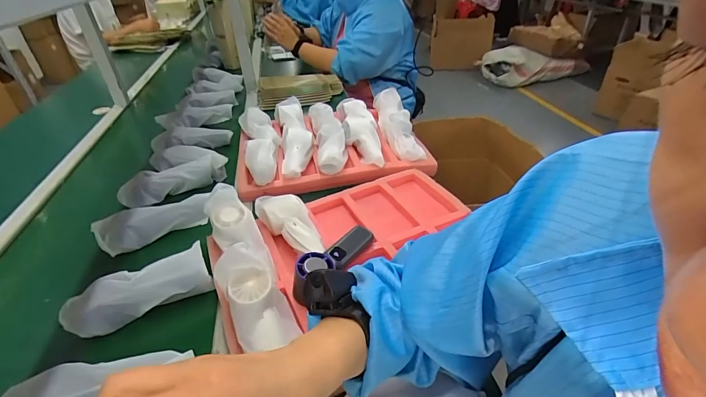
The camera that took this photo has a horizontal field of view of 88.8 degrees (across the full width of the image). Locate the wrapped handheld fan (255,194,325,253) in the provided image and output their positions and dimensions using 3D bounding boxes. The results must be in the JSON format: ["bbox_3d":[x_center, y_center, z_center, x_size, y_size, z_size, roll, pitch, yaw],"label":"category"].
[{"bbox_3d":[-0.102,0.039,0.605,0.064,0.051,0.158,-29,44,-33],"label":"wrapped handheld fan"}]

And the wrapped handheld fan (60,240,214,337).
[{"bbox_3d":[-0.306,0.134,0.521,0.185,0.050,0.061,-19,40,-22],"label":"wrapped handheld fan"}]

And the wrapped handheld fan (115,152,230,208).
[{"bbox_3d":[-0.377,-0.042,0.763,0.208,0.057,0.052,-25,42,-28],"label":"wrapped handheld fan"}]

